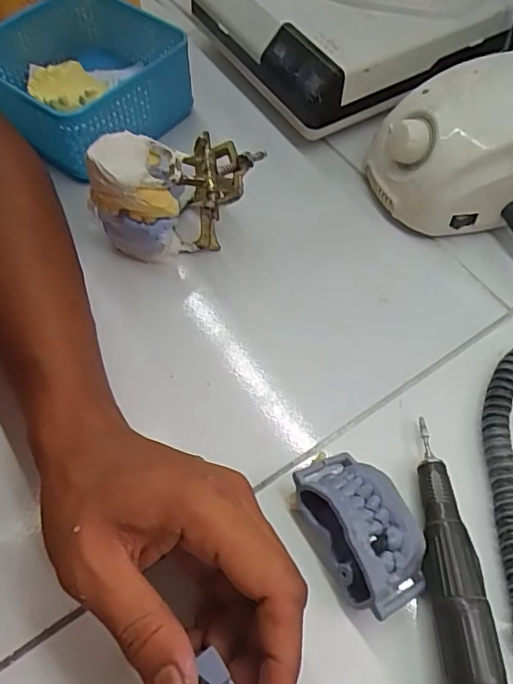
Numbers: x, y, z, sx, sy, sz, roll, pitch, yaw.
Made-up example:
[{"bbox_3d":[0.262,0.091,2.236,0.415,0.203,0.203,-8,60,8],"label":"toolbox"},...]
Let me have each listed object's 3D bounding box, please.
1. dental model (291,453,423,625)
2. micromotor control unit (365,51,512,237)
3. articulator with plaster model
[{"bbox_3d":[0.056,0.097,0.285,0.050,0.034,0.081,-25,60,-17],"label":"dental model"},{"bbox_3d":[0.159,-0.140,0.387,0.138,0.082,0.088,-15,58,-11],"label":"micromotor control unit"},{"bbox_3d":[-0.052,-0.095,0.358,0.101,0.075,0.057,-23,59,-15],"label":"articulator with plaster model"}]

